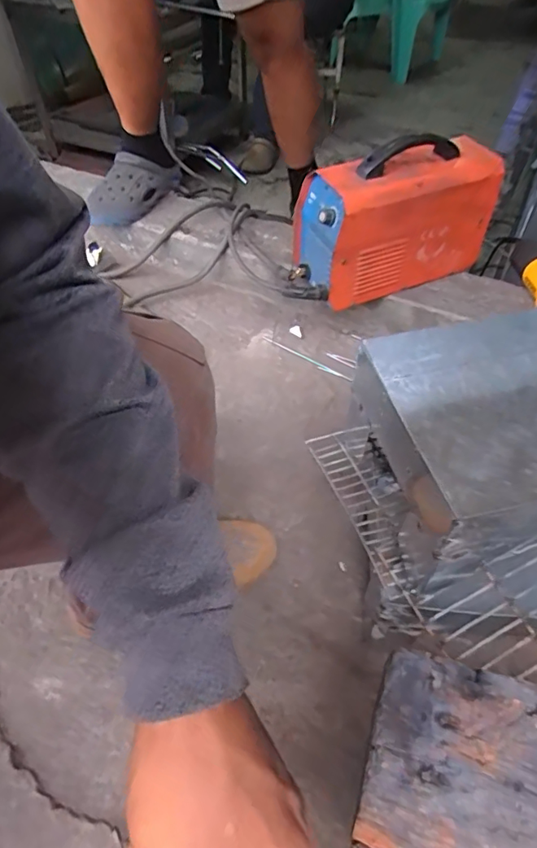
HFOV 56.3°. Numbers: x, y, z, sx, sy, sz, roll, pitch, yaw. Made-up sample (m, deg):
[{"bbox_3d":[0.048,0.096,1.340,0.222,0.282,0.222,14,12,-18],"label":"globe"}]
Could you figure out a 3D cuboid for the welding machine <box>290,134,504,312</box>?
[{"bbox_3d":[0.220,-0.370,0.892,0.320,0.216,0.153,-17,53,-14],"label":"welding machine"}]

